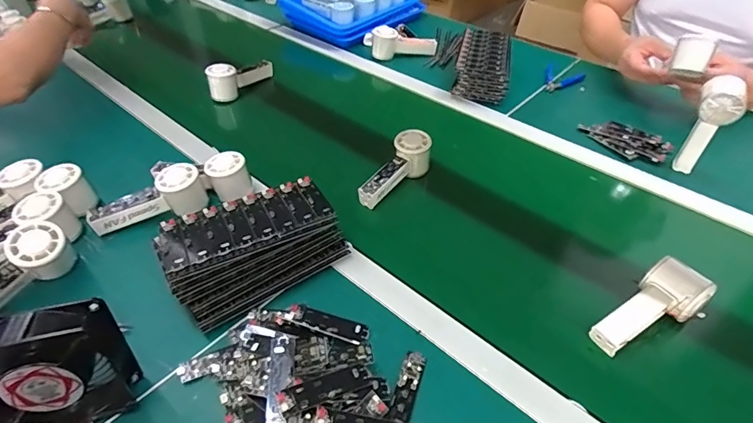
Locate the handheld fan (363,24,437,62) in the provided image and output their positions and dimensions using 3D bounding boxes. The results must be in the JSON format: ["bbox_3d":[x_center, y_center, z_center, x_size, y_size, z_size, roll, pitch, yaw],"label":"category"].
[{"bbox_3d":[0.050,-0.401,1.022,0.181,0.058,0.081,9,44,8],"label":"handheld fan"}]

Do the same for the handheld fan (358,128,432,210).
[{"bbox_3d":[0.029,-0.063,0.672,0.047,0.052,0.151,31,65,28],"label":"handheld fan"}]

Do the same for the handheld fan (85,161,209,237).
[{"bbox_3d":[-0.313,-0.011,0.595,0.149,0.069,0.047,-23,49,-23],"label":"handheld fan"}]

